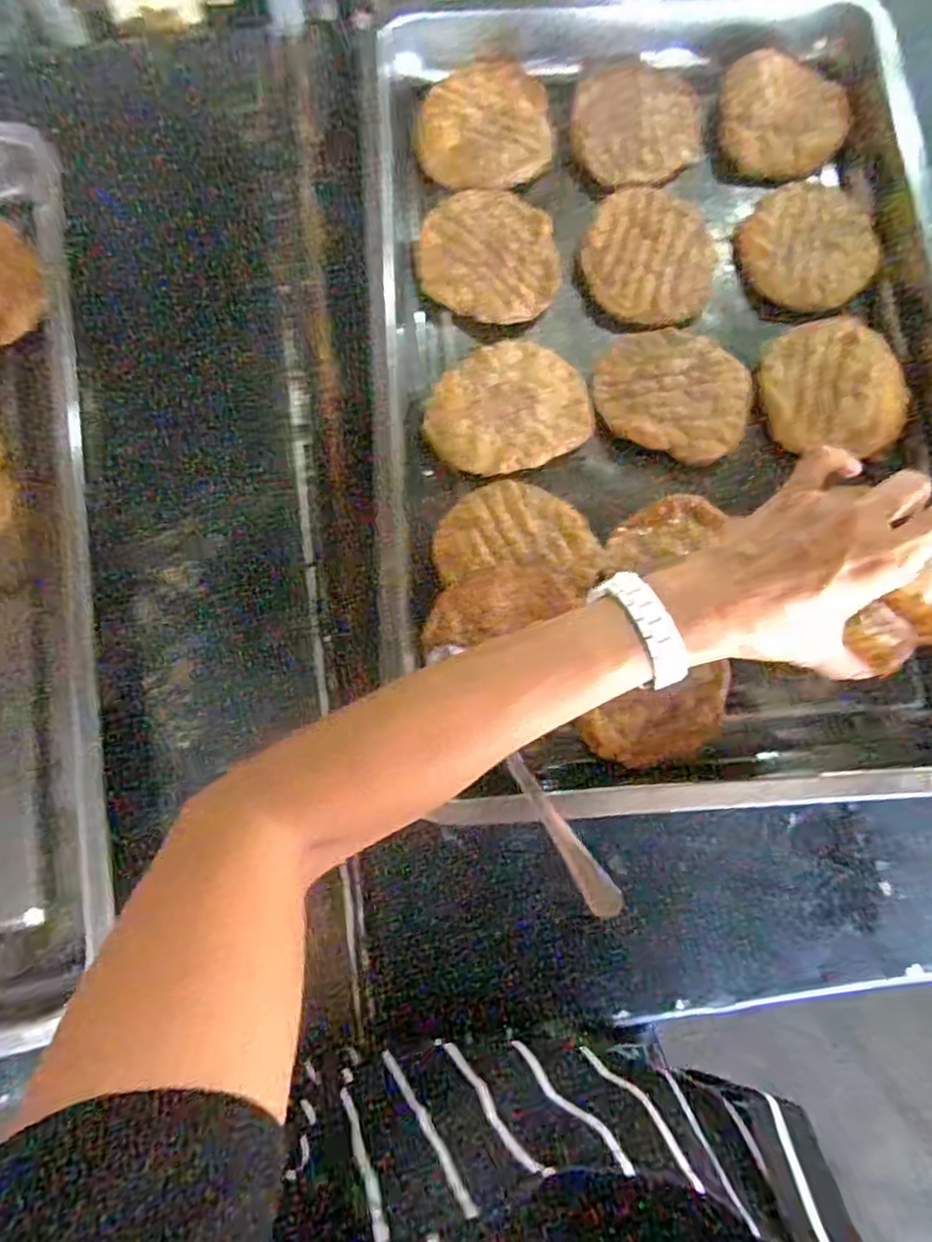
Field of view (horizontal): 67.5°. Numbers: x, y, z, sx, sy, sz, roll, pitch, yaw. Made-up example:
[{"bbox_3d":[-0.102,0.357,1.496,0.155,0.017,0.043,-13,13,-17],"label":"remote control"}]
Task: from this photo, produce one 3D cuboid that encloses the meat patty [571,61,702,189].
[{"bbox_3d":[0.130,-0.381,0.531,0.094,0.022,0.102,-2,78,-1],"label":"meat patty"}]

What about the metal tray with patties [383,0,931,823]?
[{"bbox_3d":[0.140,-0.186,0.479,0.386,0.054,0.600,-3,78,-1],"label":"metal tray with patties"}]

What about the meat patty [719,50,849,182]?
[{"bbox_3d":[0.244,-0.386,0.530,0.098,0.025,0.098,-17,90,-5],"label":"meat patty"}]

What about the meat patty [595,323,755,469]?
[{"bbox_3d":[0.146,-0.162,0.492,0.106,0.012,0.089,27,79,5],"label":"meat patty"}]

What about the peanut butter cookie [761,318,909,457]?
[{"bbox_3d":[0.252,-0.162,0.481,0.086,0.013,0.095,-11,84,16],"label":"peanut butter cookie"}]

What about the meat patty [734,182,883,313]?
[{"bbox_3d":[0.251,-0.276,0.514,0.095,0.011,0.098,0,78,0],"label":"meat patty"}]

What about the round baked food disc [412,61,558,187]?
[{"bbox_3d":[0.013,-0.377,0.530,0.099,0.010,0.112,-1,78,-1],"label":"round baked food disc"}]

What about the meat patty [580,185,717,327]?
[{"bbox_3d":[0.137,-0.271,0.515,0.095,0.009,0.110,18,78,3],"label":"meat patty"}]

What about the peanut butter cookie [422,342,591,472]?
[{"bbox_3d":[0.029,-0.148,0.484,0.111,0.014,0.085,-10,78,-2],"label":"peanut butter cookie"}]

